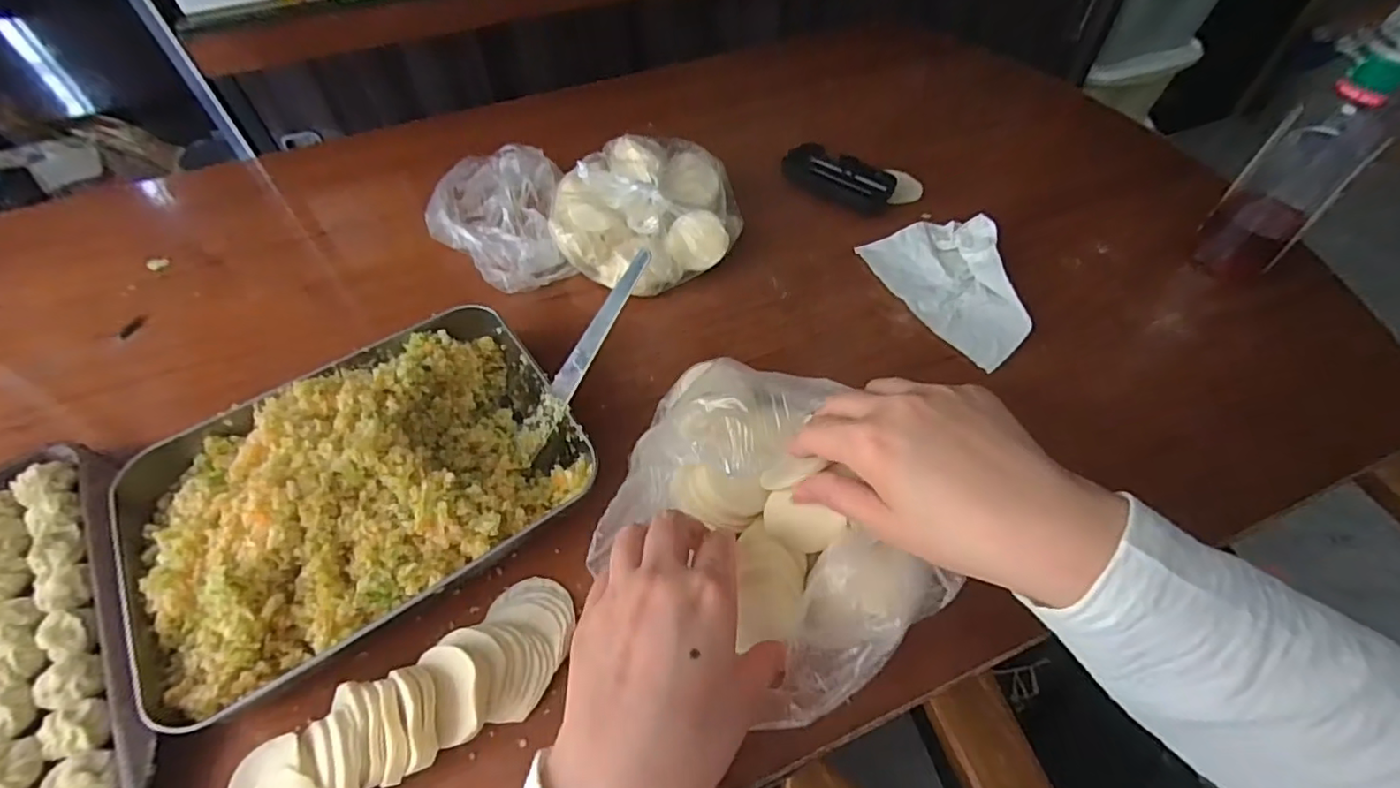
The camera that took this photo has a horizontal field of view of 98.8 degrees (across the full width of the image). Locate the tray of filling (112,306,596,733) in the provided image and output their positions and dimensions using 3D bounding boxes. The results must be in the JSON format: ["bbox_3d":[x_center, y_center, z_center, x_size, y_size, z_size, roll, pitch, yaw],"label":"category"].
[{"bbox_3d":[-0.211,0.048,0.368,0.250,0.062,0.194,-30,58,-19],"label":"tray of filling"}]

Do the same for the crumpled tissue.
[{"bbox_3d":[0.216,-0.093,0.501,0.099,0.026,0.157,-14,54,-9],"label":"crumpled tissue"}]

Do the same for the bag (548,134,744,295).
[{"bbox_3d":[-0.043,-0.164,0.527,0.164,0.060,0.138,-29,58,-19],"label":"bag"}]

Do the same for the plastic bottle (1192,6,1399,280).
[{"bbox_3d":[0.466,-0.182,0.453,0.065,0.207,0.063,-39,61,-24],"label":"plastic bottle"}]

